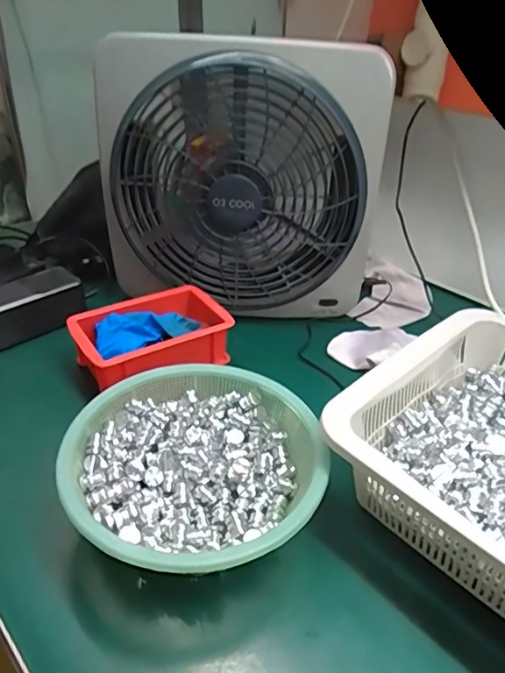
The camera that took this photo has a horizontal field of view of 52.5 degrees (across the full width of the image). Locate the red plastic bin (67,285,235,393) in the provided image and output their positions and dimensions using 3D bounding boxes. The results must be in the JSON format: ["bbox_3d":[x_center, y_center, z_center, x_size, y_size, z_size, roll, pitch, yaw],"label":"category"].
[{"bbox_3d":[-0.099,-0.001,0.525,0.158,0.054,0.111,-18,39,-28],"label":"red plastic bin"}]

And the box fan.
[{"bbox_3d":[-0.012,-0.160,0.560,0.293,0.281,0.066,1,34,-2],"label":"box fan"}]

